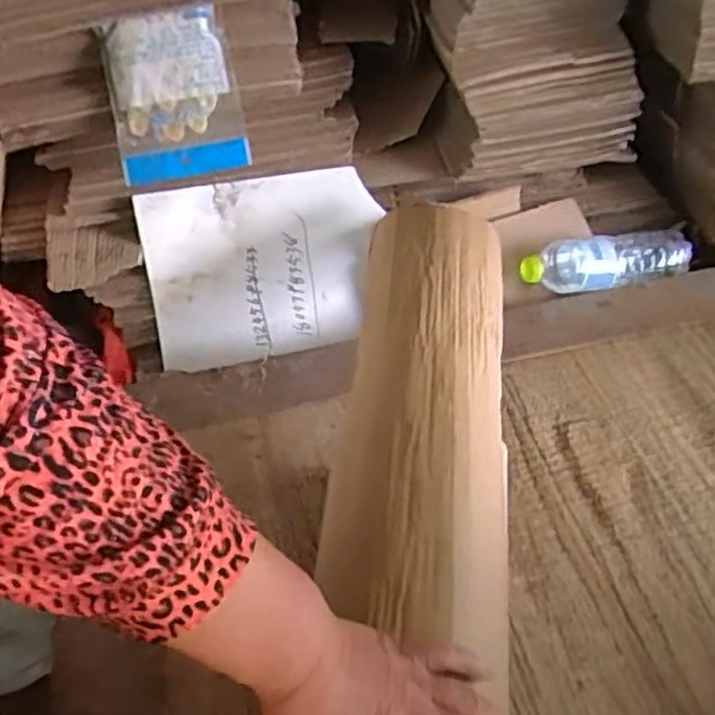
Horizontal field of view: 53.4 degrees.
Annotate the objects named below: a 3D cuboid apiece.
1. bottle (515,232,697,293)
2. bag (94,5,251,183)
[{"bbox_3d":[0.307,-0.118,0.876,0.220,0.051,0.061,-13,46,-7],"label":"bottle"},{"bbox_3d":[-0.208,-0.287,0.788,0.140,0.168,0.028,-9,19,5],"label":"bag"}]

